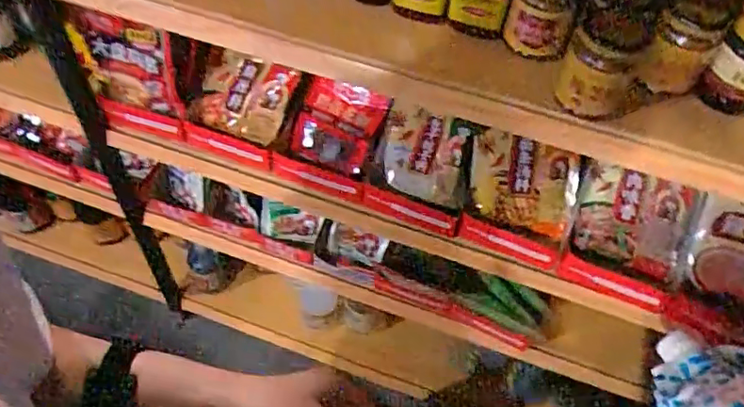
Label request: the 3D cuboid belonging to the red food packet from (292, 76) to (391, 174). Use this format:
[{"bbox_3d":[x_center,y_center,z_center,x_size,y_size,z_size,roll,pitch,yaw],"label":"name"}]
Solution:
[{"bbox_3d":[-0.051,-0.126,0.932,0.136,0.157,0.055,15,53,7],"label":"red food packet"}]

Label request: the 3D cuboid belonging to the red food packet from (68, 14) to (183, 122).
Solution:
[{"bbox_3d":[-0.385,-0.216,0.906,0.179,0.152,0.047,27,56,15],"label":"red food packet"}]

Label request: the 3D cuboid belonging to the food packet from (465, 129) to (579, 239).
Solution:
[{"bbox_3d":[0.223,-0.024,0.875,0.168,0.158,0.050,5,26,-4],"label":"food packet"}]

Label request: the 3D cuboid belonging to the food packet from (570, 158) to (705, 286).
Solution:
[{"bbox_3d":[0.385,0.025,0.871,0.158,0.033,0.150,16,82,9],"label":"food packet"}]

